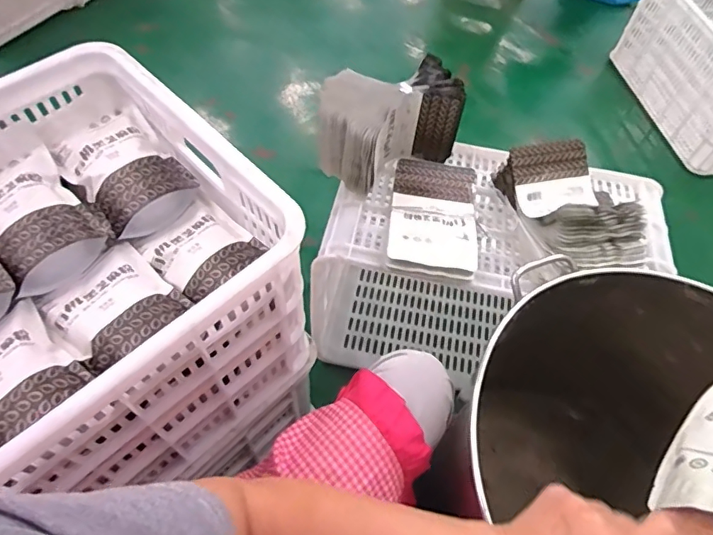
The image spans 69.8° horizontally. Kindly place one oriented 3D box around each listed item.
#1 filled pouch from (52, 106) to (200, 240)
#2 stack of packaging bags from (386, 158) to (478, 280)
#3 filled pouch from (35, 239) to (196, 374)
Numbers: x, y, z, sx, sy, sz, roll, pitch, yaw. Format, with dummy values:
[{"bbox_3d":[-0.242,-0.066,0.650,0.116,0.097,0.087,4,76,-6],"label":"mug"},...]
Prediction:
[{"bbox_3d":[-0.289,-0.126,0.632,0.118,0.049,0.187,-36,65,-23],"label":"filled pouch"},{"bbox_3d":[0.125,-0.090,0.824,0.134,0.027,0.227,8,57,2],"label":"stack of packaging bags"},{"bbox_3d":[-0.258,0.039,0.539,0.150,0.046,0.121,36,62,19],"label":"filled pouch"}]

